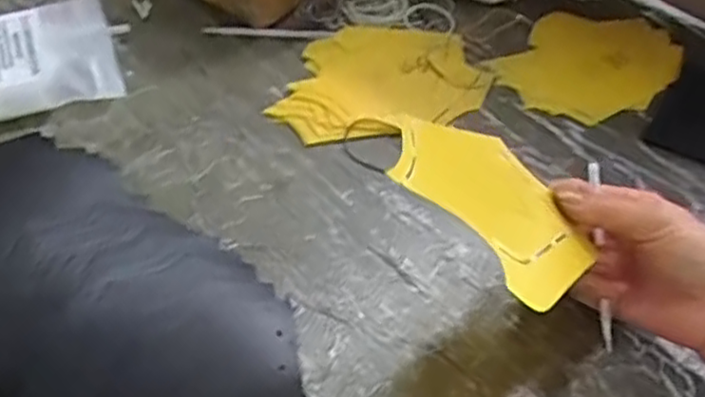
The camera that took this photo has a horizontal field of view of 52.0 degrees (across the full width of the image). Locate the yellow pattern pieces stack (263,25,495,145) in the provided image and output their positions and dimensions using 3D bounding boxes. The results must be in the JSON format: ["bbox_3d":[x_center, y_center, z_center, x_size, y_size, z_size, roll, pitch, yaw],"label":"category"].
[{"bbox_3d":[0.024,-0.091,0.558,0.156,0.013,0.127,4,52,-1],"label":"yellow pattern pieces stack"}]

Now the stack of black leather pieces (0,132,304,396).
[{"bbox_3d":[-0.150,0.058,0.415,0.290,0.029,0.151,30,56,19],"label":"stack of black leather pieces"}]

